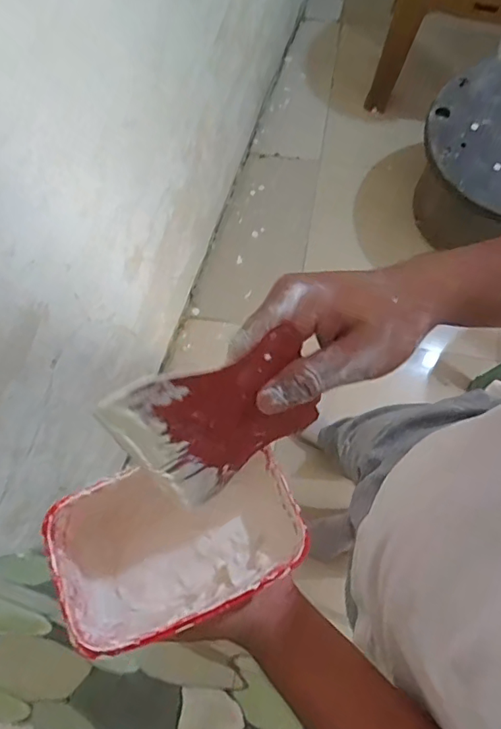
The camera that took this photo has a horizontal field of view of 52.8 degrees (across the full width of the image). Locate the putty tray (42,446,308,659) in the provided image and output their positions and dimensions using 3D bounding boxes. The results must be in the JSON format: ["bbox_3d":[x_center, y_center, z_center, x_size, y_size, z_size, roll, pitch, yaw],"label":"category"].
[{"bbox_3d":[-0.046,0.120,0.342,0.160,0.081,0.094,-17,75,-3],"label":"putty tray"}]

